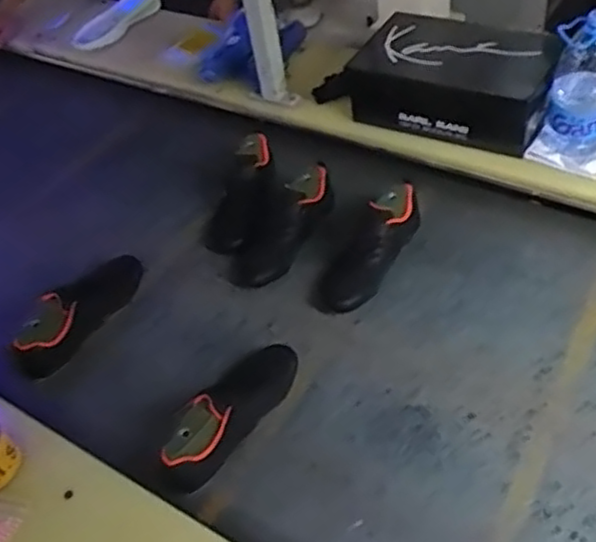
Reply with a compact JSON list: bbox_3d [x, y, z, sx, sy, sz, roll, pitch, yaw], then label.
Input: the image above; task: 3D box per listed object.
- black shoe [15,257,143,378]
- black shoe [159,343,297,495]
[{"bbox_3d":[-0.357,0.053,1.152,0.078,0.093,0.256,21,57,26],"label":"black shoe"},{"bbox_3d":[-0.097,0.184,0.982,0.077,0.082,0.239,27,57,31],"label":"black shoe"}]

